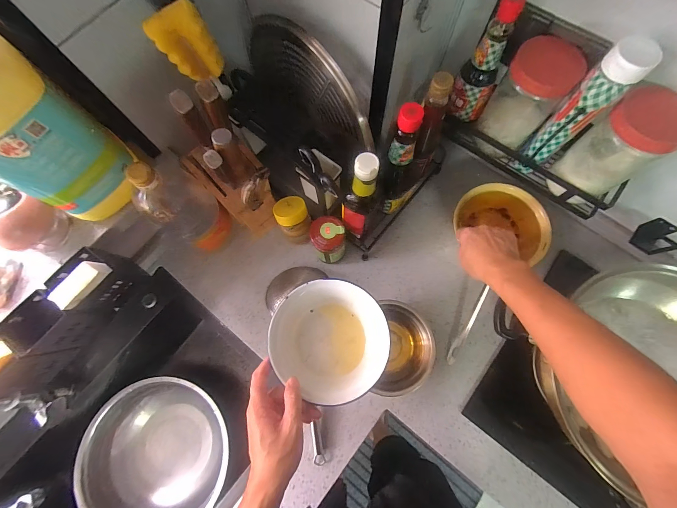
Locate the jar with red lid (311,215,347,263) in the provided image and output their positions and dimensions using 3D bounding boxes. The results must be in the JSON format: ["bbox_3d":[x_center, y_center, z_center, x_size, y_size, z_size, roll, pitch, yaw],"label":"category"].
[{"bbox_3d":[-0.018,-0.021,0.593,0.063,0.142,0.059,0,74,1],"label":"jar with red lid"}]

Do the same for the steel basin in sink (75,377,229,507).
[{"bbox_3d":[-0.409,0.457,0.687,0.310,0.090,0.306,0,74,1],"label":"steel basin in sink"}]

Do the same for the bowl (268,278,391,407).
[{"bbox_3d":[-0.011,0.129,0.457,0.171,0.069,0.165,0,74,1],"label":"bowl"}]

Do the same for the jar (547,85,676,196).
[{"bbox_3d":[0.434,-0.163,0.460,0.103,0.172,0.099,0,74,1],"label":"jar"}]

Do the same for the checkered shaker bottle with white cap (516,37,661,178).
[{"bbox_3d":[0.361,-0.209,0.457,0.053,0.216,0.053,-43,78,-10],"label":"checkered shaker bottle with white cap"}]

